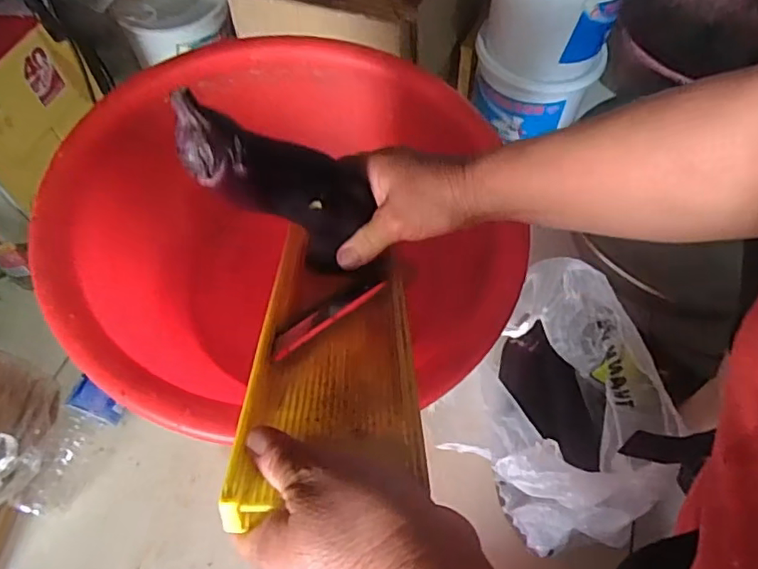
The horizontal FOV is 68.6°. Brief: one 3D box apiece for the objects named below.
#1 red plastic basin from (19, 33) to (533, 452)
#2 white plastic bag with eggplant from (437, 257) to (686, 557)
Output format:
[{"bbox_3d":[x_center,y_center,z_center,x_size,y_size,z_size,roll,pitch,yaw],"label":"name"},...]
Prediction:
[{"bbox_3d":[-0.071,-0.041,0.481,0.355,0.151,0.329,0,59,0],"label":"red plastic basin"},{"bbox_3d":[0.197,0.134,0.598,0.141,0.224,0.258,9,59,5],"label":"white plastic bag with eggplant"}]

